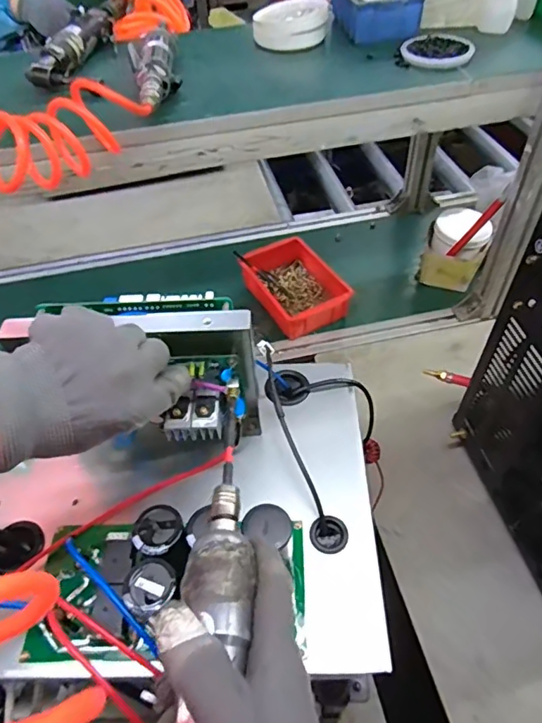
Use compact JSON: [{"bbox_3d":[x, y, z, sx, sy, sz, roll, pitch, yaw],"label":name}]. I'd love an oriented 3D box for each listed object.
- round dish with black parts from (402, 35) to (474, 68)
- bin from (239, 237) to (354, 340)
[{"bbox_3d":[0.214,-0.397,0.661,0.087,0.019,0.077,14,52,15],"label":"round dish with black parts"},{"bbox_3d":[0.041,-0.140,0.940,0.151,0.058,0.206,-25,53,-17],"label":"bin"}]

